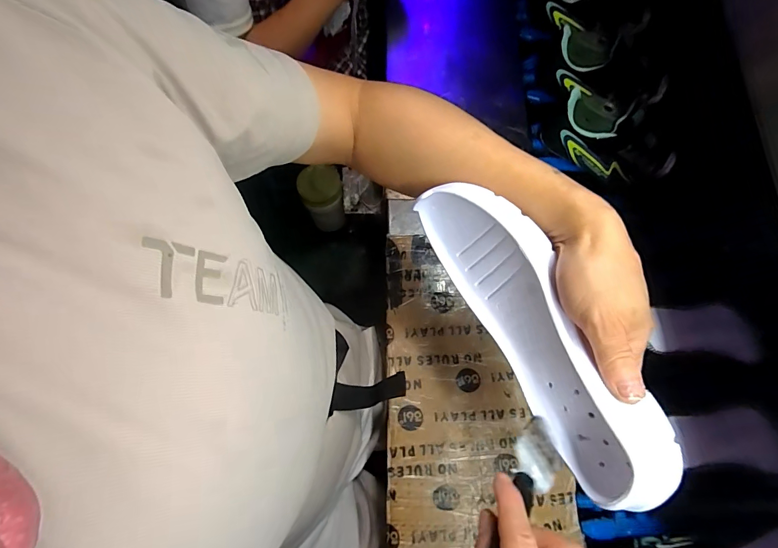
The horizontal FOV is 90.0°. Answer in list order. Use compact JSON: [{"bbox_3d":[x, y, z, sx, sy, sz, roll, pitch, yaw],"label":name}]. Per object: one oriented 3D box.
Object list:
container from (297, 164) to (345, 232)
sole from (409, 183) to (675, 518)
[{"bbox_3d":[-0.115,-0.130,0.696,0.072,0.123,0.070,0,73,0],"label":"container"},{"bbox_3d":[0.116,0.046,0.326,0.056,0.100,0.264,-28,77,-8],"label":"sole"}]

